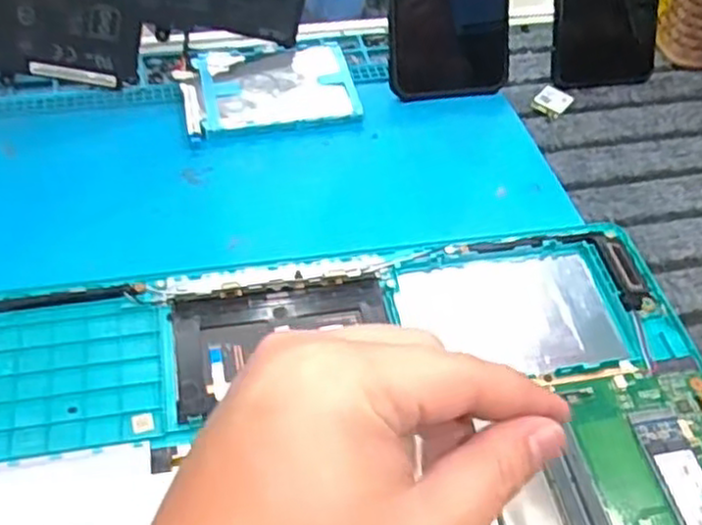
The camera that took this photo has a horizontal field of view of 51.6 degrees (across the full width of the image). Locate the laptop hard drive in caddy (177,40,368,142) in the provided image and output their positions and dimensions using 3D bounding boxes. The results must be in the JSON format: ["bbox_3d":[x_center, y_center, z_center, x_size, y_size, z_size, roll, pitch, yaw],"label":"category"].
[{"bbox_3d":[-0.053,-0.114,0.470,0.108,0.005,0.079,-9,54,-11],"label":"laptop hard drive in caddy"}]

